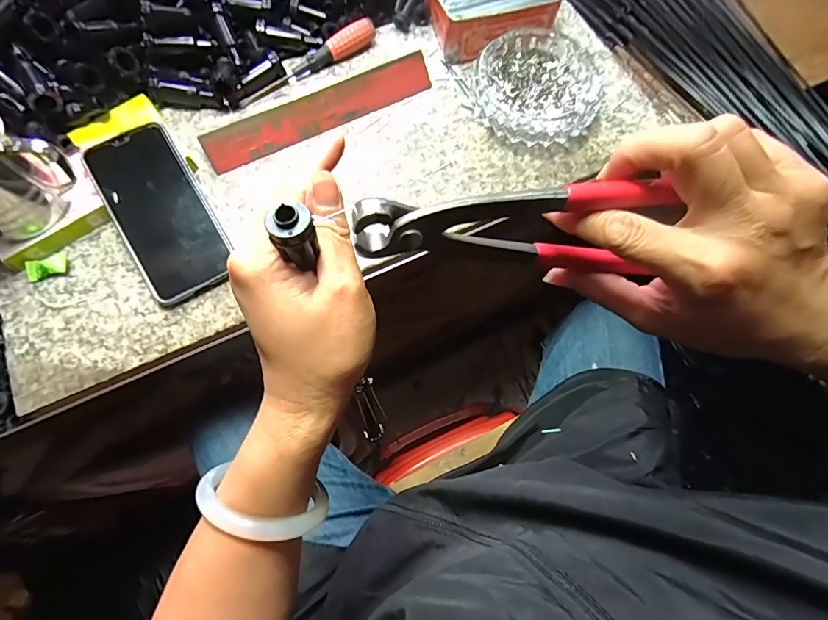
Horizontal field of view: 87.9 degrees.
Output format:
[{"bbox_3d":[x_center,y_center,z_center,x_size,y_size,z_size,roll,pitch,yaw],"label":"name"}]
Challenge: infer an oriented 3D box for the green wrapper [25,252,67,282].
[{"bbox_3d":[-0.320,-0.038,0.374,0.032,0.009,0.021,-15,73,-5],"label":"green wrapper"}]

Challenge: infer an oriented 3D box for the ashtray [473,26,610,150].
[{"bbox_3d":[0.120,-0.215,0.419,0.118,0.029,0.120,0,73,-1],"label":"ashtray"}]

